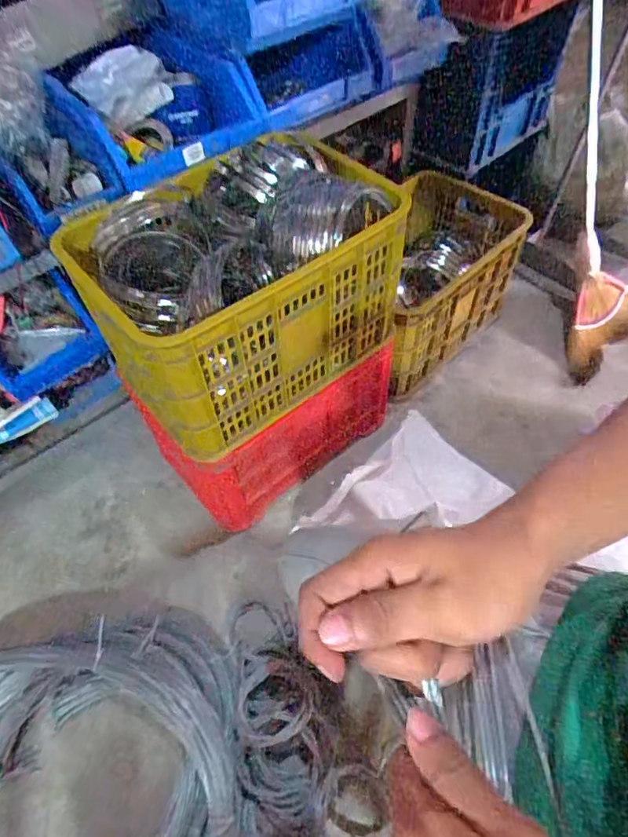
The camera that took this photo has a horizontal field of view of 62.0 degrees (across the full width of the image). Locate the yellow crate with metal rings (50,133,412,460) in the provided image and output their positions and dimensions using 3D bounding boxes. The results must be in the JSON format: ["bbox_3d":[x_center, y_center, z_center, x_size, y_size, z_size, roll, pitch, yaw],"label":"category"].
[{"bbox_3d":[-0.114,-0.231,0.957,0.513,0.336,0.301,-35,60,-21],"label":"yellow crate with metal rings"}]

